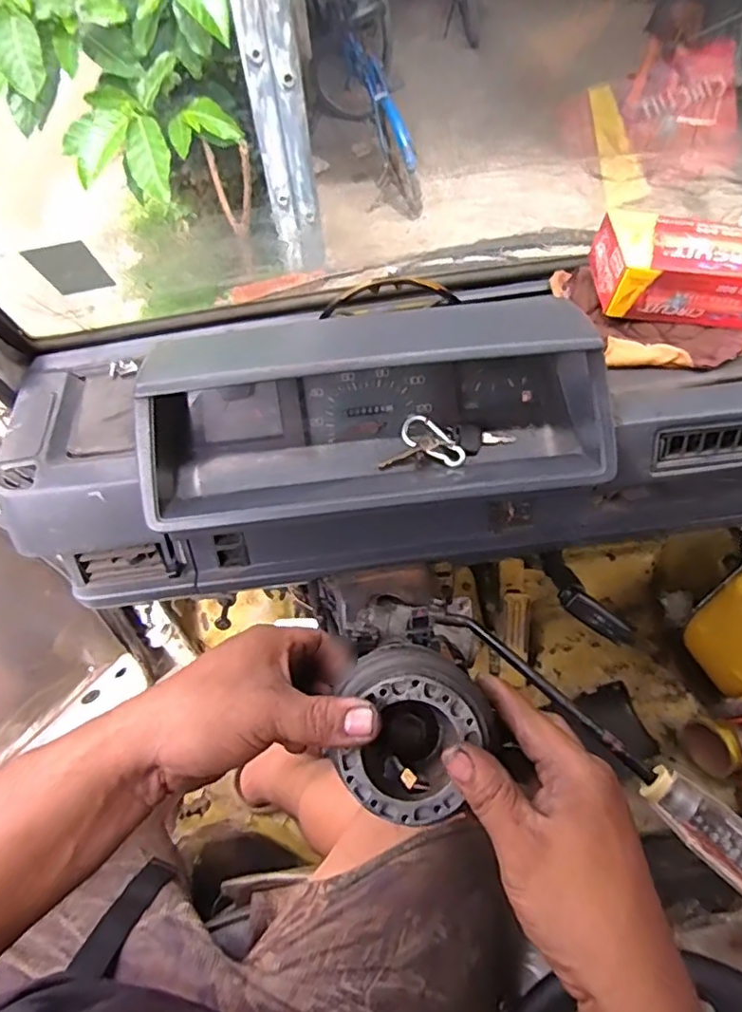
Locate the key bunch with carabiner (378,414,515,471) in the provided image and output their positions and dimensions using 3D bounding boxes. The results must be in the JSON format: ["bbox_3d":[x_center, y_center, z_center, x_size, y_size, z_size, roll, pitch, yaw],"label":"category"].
[{"bbox_3d":[0.065,-0.054,0.524,0.112,0.032,0.040,-2,53,3],"label":"key bunch with carabiner"}]

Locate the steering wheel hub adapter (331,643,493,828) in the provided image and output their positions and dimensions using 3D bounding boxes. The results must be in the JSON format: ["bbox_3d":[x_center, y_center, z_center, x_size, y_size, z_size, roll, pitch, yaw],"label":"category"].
[{"bbox_3d":[0.024,0.132,0.369,0.092,0.060,0.092,0,87,0],"label":"steering wheel hub adapter"}]

